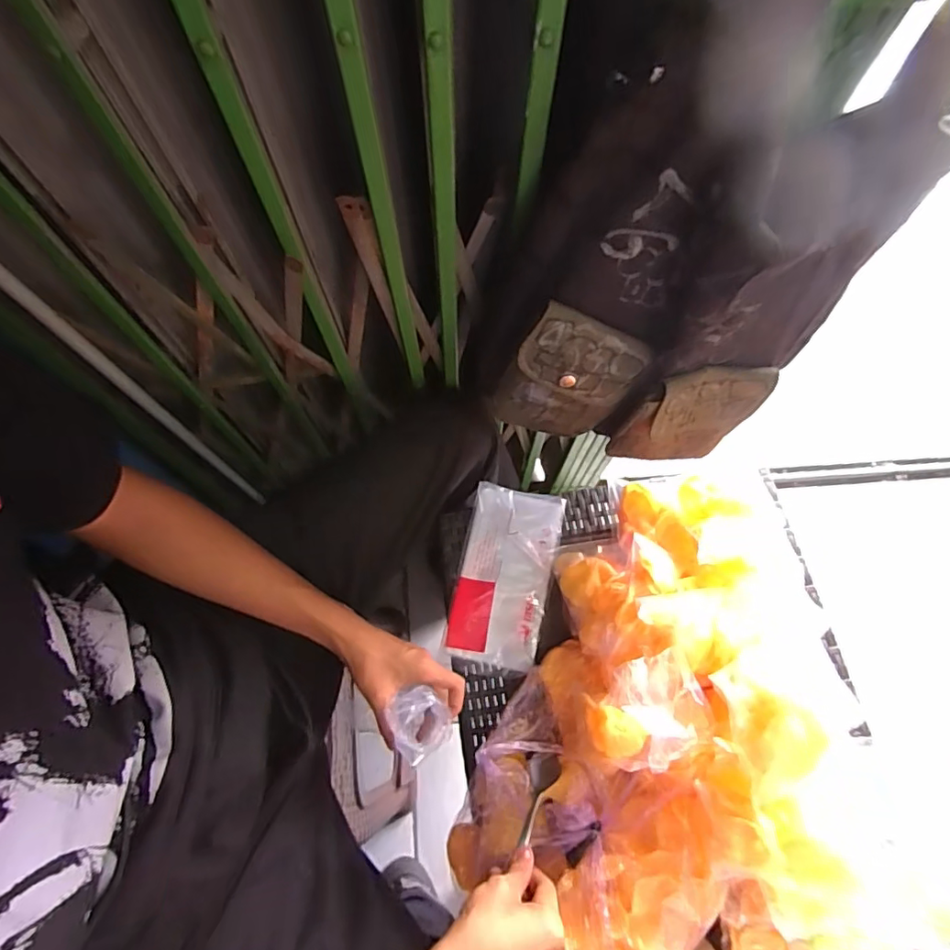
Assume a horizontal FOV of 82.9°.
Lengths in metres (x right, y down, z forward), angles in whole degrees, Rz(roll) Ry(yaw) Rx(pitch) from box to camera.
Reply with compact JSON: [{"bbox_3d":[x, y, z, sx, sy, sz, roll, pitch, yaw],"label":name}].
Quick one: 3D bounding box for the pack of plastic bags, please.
[{"bbox_3d":[0.037,0.118,0.645,0.105,0.023,0.212,12,70,3],"label":"pack of plastic bags"}]

